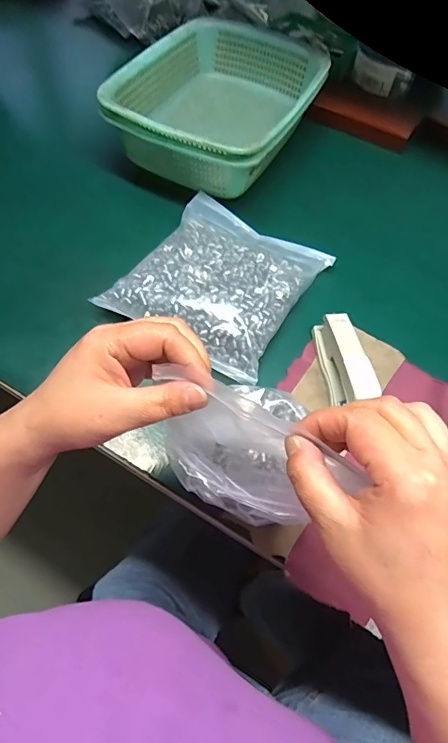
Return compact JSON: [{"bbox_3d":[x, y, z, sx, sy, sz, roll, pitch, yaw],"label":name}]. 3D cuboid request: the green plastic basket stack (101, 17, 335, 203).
[{"bbox_3d":[-0.001,-0.349,0.591,0.217,0.091,0.289,25,61,10],"label":"green plastic basket stack"}]

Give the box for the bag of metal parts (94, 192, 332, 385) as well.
[{"bbox_3d":[-0.002,-0.107,0.478,0.175,0.034,0.203,28,62,12],"label":"bag of metal parts"}]

